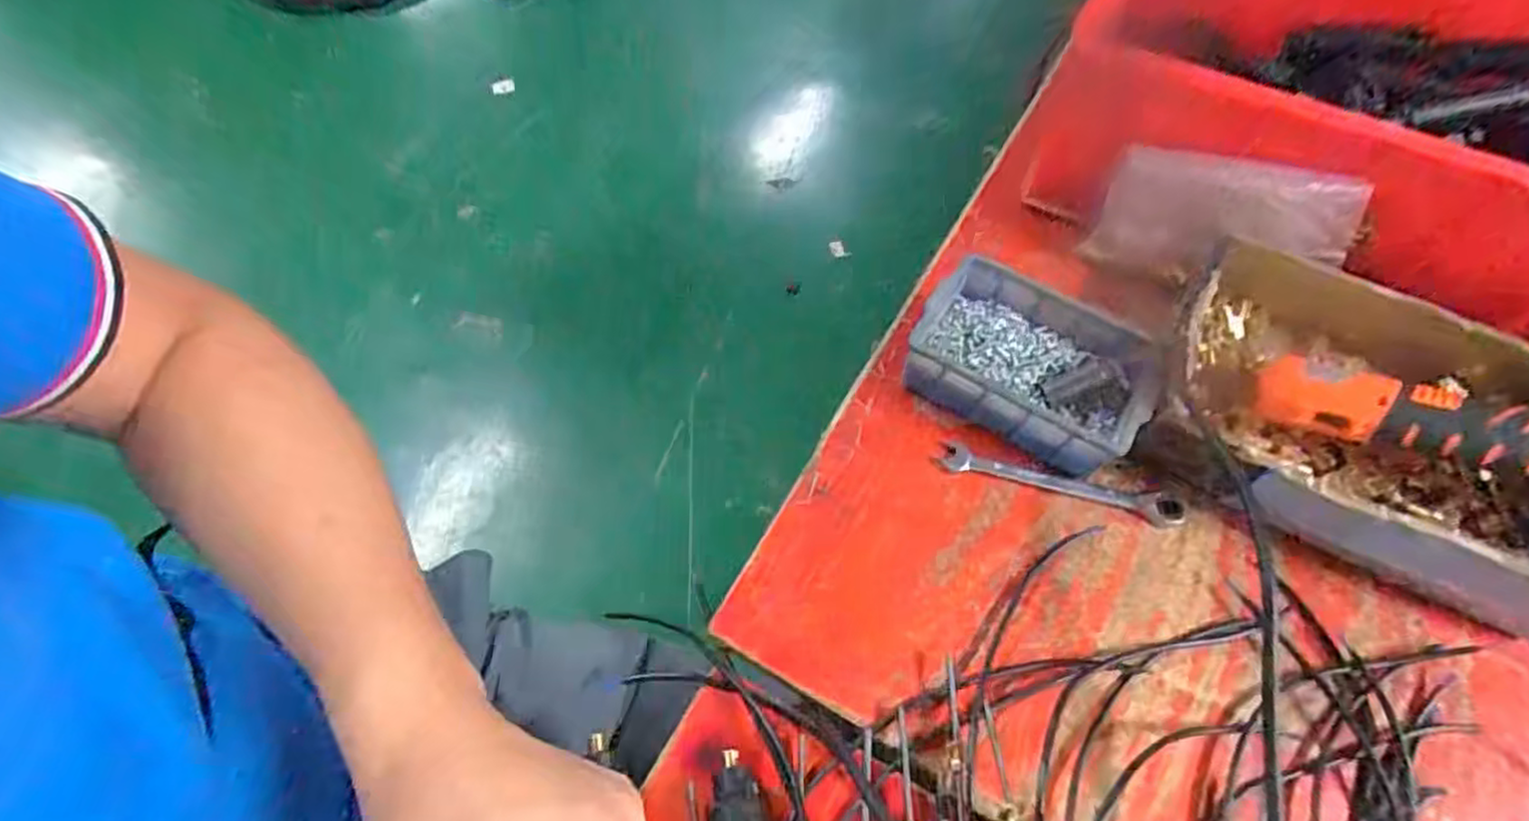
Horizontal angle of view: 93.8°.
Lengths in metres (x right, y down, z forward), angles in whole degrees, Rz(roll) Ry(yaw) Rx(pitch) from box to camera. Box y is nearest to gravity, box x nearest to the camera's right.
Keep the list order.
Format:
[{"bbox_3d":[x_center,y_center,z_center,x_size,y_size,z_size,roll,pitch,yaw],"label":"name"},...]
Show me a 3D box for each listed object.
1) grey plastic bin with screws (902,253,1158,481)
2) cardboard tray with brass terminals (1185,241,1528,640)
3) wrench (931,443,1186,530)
[{"bbox_3d":[0.175,-0.029,0.479,0.151,0.049,0.106,28,61,14],"label":"grey plastic bin with screws"},{"bbox_3d":[0.378,0.008,0.453,0.238,0.063,0.183,26,61,13],"label":"cardboard tray with brass terminals"},{"bbox_3d":[0.187,0.046,0.455,0.154,0.011,0.018,14,59,6],"label":"wrench"}]

